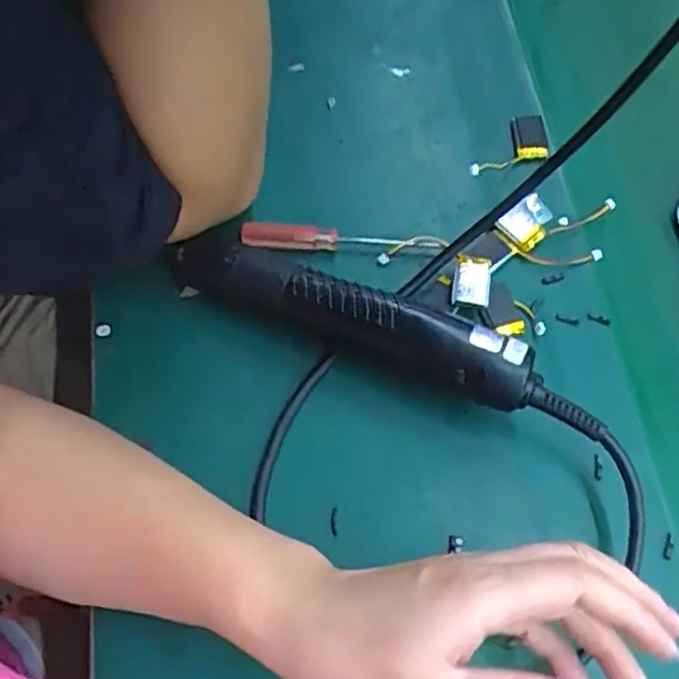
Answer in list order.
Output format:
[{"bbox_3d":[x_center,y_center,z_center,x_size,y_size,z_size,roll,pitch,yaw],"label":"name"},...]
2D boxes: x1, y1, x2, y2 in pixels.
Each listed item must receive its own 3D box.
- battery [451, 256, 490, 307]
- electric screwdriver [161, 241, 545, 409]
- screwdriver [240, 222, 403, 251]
[{"bbox_3d":[0.077,-0.034,0.406,0.021,0.006,0.029,6,73,6],"label":"battery"},{"bbox_3d":[0.005,-0.010,0.382,0.206,0.048,0.036,23,68,7],"label":"electric screwdriver"},{"bbox_3d":[-0.011,-0.062,0.422,0.093,0.018,0.011,2,67,-2],"label":"screwdriver"}]

